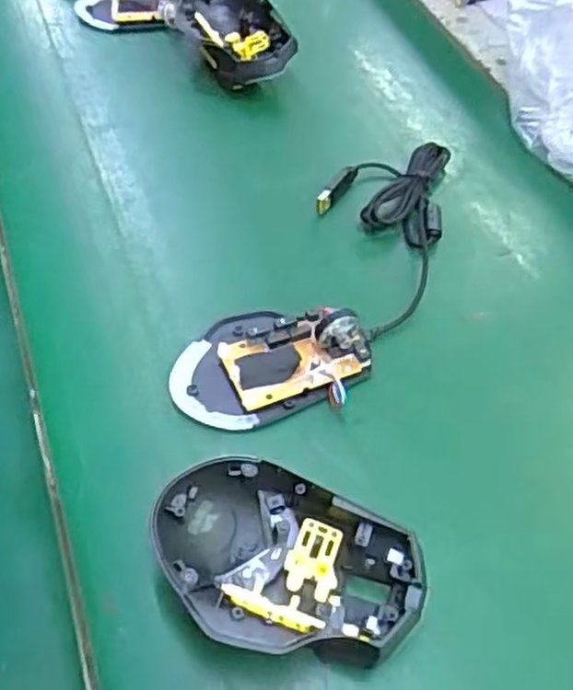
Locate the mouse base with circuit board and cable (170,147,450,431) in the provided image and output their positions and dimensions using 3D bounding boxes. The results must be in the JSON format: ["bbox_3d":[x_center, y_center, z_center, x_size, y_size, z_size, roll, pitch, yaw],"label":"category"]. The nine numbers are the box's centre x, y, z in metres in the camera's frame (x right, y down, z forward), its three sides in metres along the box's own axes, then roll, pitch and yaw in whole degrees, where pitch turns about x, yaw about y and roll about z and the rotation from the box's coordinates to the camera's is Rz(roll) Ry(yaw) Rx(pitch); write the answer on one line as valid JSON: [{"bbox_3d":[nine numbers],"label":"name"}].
[{"bbox_3d":[0.036,-0.049,0.447,0.091,0.031,0.263,27,56,17],"label":"mouse base with circuit board and cable"}]

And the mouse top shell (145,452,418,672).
[{"bbox_3d":[-0.001,0.099,0.320,0.116,0.043,0.073,12,53,6],"label":"mouse top shell"}]

